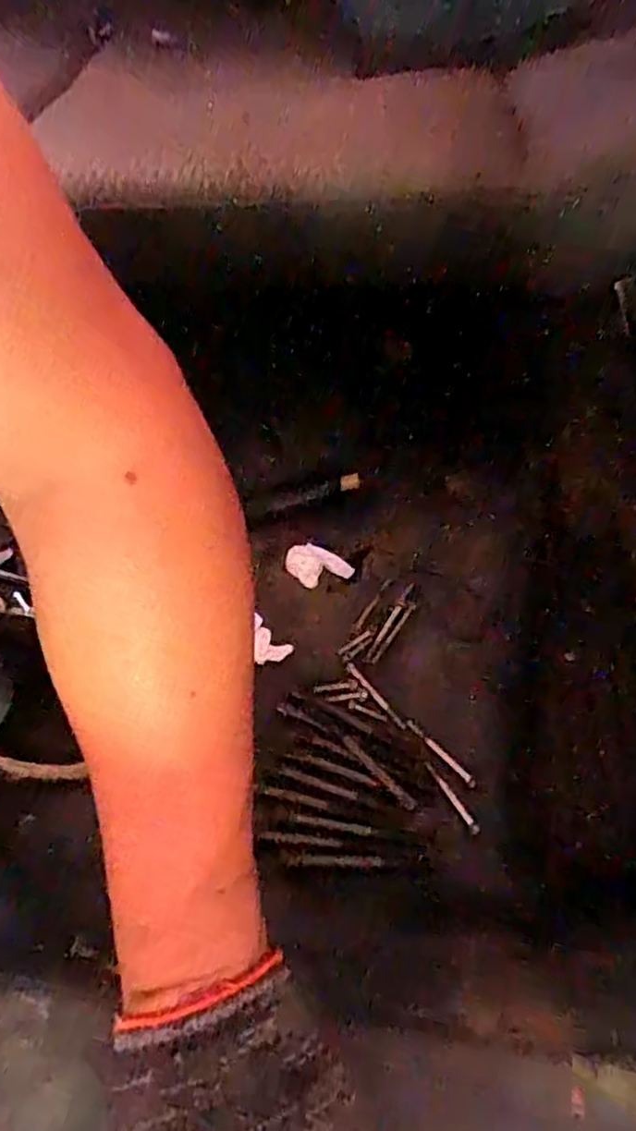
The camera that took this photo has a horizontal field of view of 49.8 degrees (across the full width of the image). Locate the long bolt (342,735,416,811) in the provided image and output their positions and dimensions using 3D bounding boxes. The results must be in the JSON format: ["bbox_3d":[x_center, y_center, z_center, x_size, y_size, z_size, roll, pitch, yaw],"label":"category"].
[{"bbox_3d":[0.042,0.145,0.482,0.008,0.004,0.067,-38,62,-21],"label":"long bolt"}]

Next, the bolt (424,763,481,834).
[{"bbox_3d":[0.095,0.164,0.487,0.007,0.004,0.057,-28,59,-16],"label":"bolt"}]

